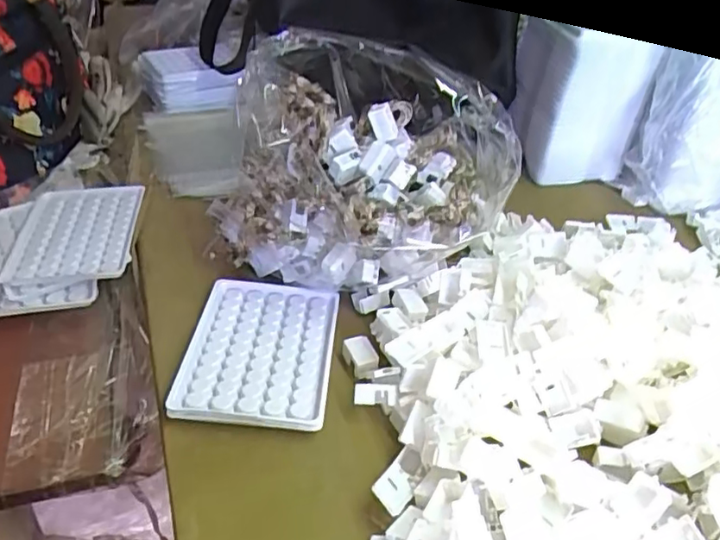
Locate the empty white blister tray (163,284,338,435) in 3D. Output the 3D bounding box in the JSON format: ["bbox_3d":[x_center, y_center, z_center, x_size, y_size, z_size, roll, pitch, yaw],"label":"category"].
[{"bbox_3d":[-0.066,0.052,0.417,0.092,0.012,0.126,5,37,0],"label":"empty white blister tray"}]

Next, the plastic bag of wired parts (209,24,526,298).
[{"bbox_3d":[0.005,-0.083,0.481,0.226,0.134,0.172,16,39,14],"label":"plastic bag of wired parts"}]

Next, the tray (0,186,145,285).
[{"bbox_3d":[-0.239,-0.031,0.517,0.094,0.015,0.126,-1,38,-8],"label":"tray"}]

